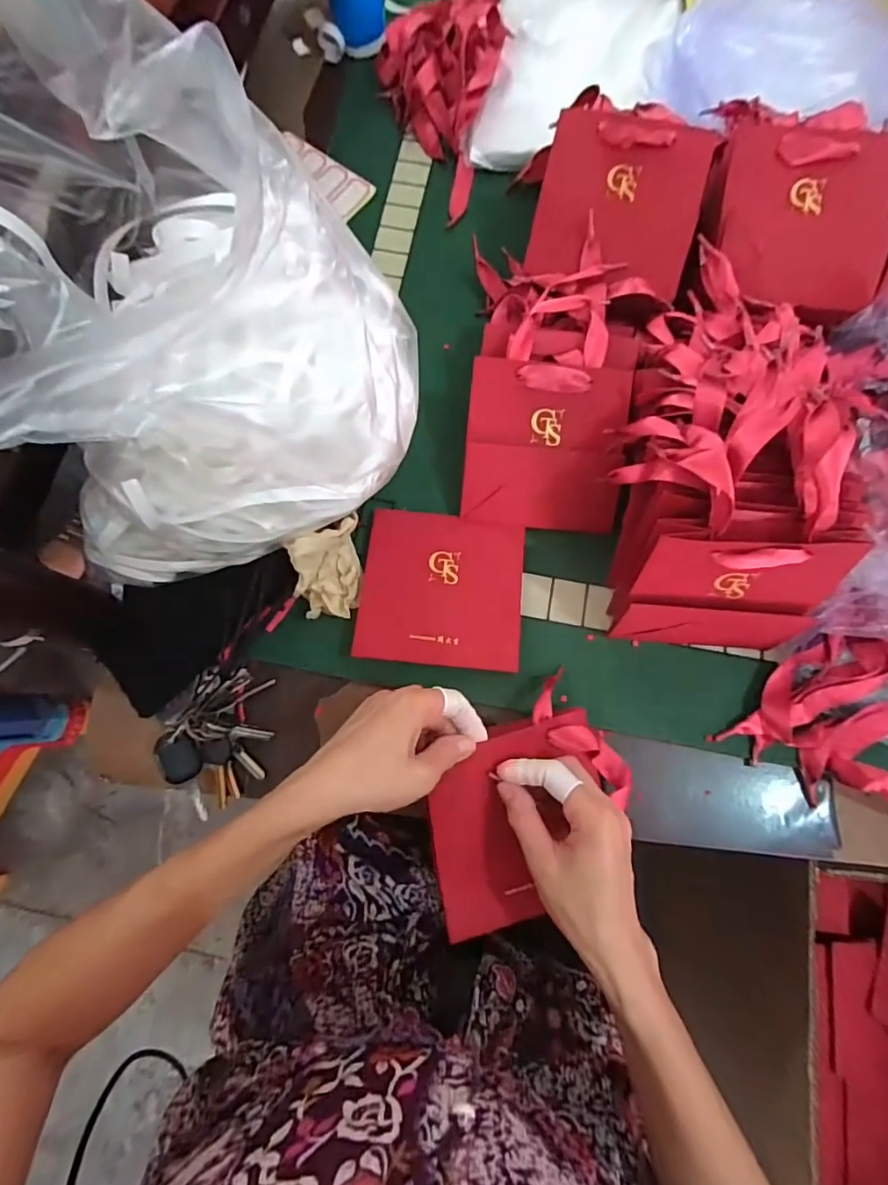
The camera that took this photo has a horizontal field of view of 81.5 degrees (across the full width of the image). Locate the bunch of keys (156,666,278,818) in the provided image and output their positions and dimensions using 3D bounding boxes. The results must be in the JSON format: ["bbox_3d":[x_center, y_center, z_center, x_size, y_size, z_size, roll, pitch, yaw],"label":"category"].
[{"bbox_3d":[-0.191,0.125,0.435,0.081,0.030,0.114,11,77,3],"label":"bunch of keys"}]

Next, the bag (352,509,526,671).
[{"bbox_3d":[-0.002,-0.005,0.458,0.139,0.007,0.137,6,71,0],"label":"bag"}]

